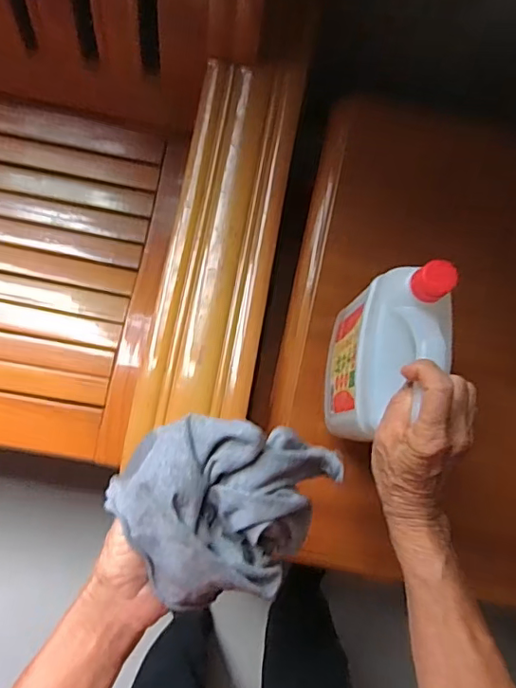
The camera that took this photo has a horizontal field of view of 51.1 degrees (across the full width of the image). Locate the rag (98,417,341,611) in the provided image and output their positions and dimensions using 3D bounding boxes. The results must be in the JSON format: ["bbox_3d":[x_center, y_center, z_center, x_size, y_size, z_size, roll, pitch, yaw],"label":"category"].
[{"bbox_3d":[-0.025,0.120,0.394,0.153,0.080,0.125,18,85,-2],"label":"rag"}]

